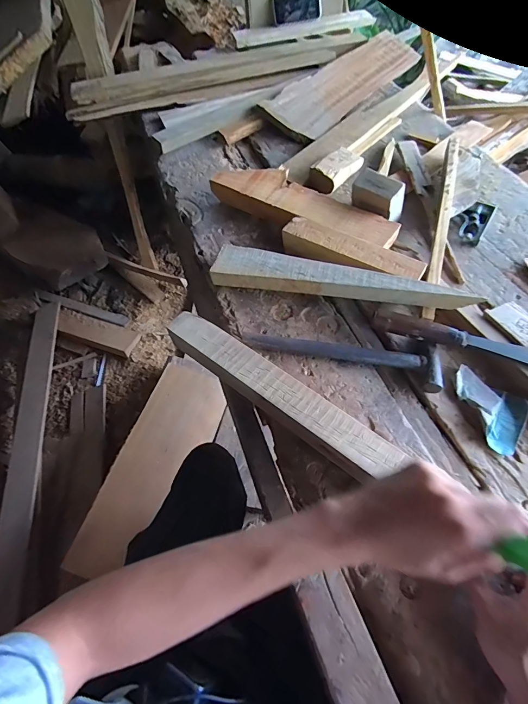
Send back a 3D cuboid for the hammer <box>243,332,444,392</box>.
[{"bbox_3d":[0.104,0.007,0.497,0.266,0.026,0.064,7,60,7],"label":"hammer"}]

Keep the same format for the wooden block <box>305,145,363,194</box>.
[{"bbox_3d":[0.143,-0.361,0.703,0.060,0.031,0.125,38,68,22],"label":"wooden block"}]

